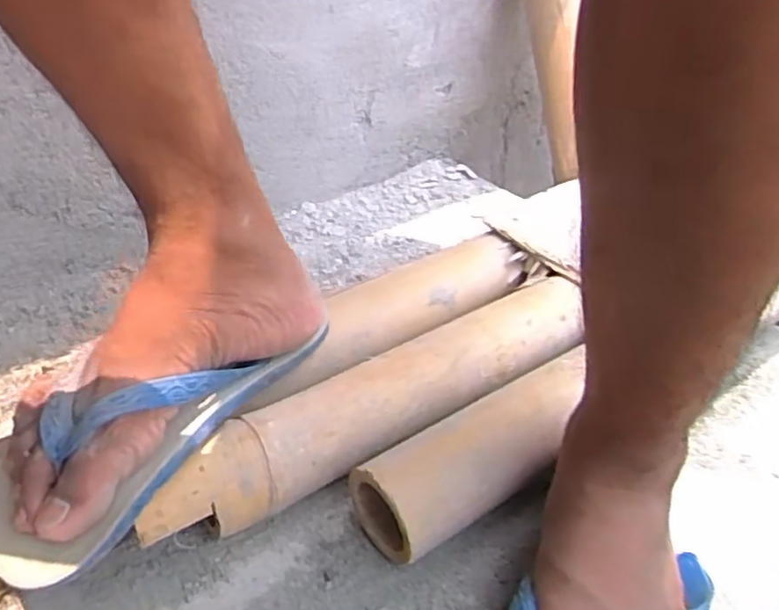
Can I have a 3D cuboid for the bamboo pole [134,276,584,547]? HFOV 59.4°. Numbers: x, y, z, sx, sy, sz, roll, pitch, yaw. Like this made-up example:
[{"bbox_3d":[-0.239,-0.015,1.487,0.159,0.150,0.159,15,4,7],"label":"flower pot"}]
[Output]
[{"bbox_3d":[0.003,0.062,0.472,0.351,0.052,0.058,-18,41,-30],"label":"bamboo pole"}]

